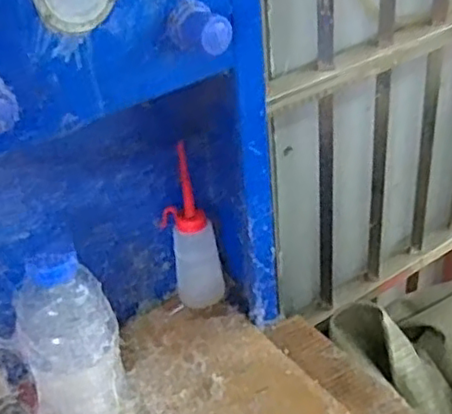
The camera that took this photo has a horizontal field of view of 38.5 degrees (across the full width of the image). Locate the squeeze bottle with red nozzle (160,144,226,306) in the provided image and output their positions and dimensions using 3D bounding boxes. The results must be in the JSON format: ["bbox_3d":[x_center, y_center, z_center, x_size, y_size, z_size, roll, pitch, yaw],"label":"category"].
[{"bbox_3d":[-0.036,0.025,0.687,0.047,0.172,0.051,-23,40,-23],"label":"squeeze bottle with red nozzle"}]

